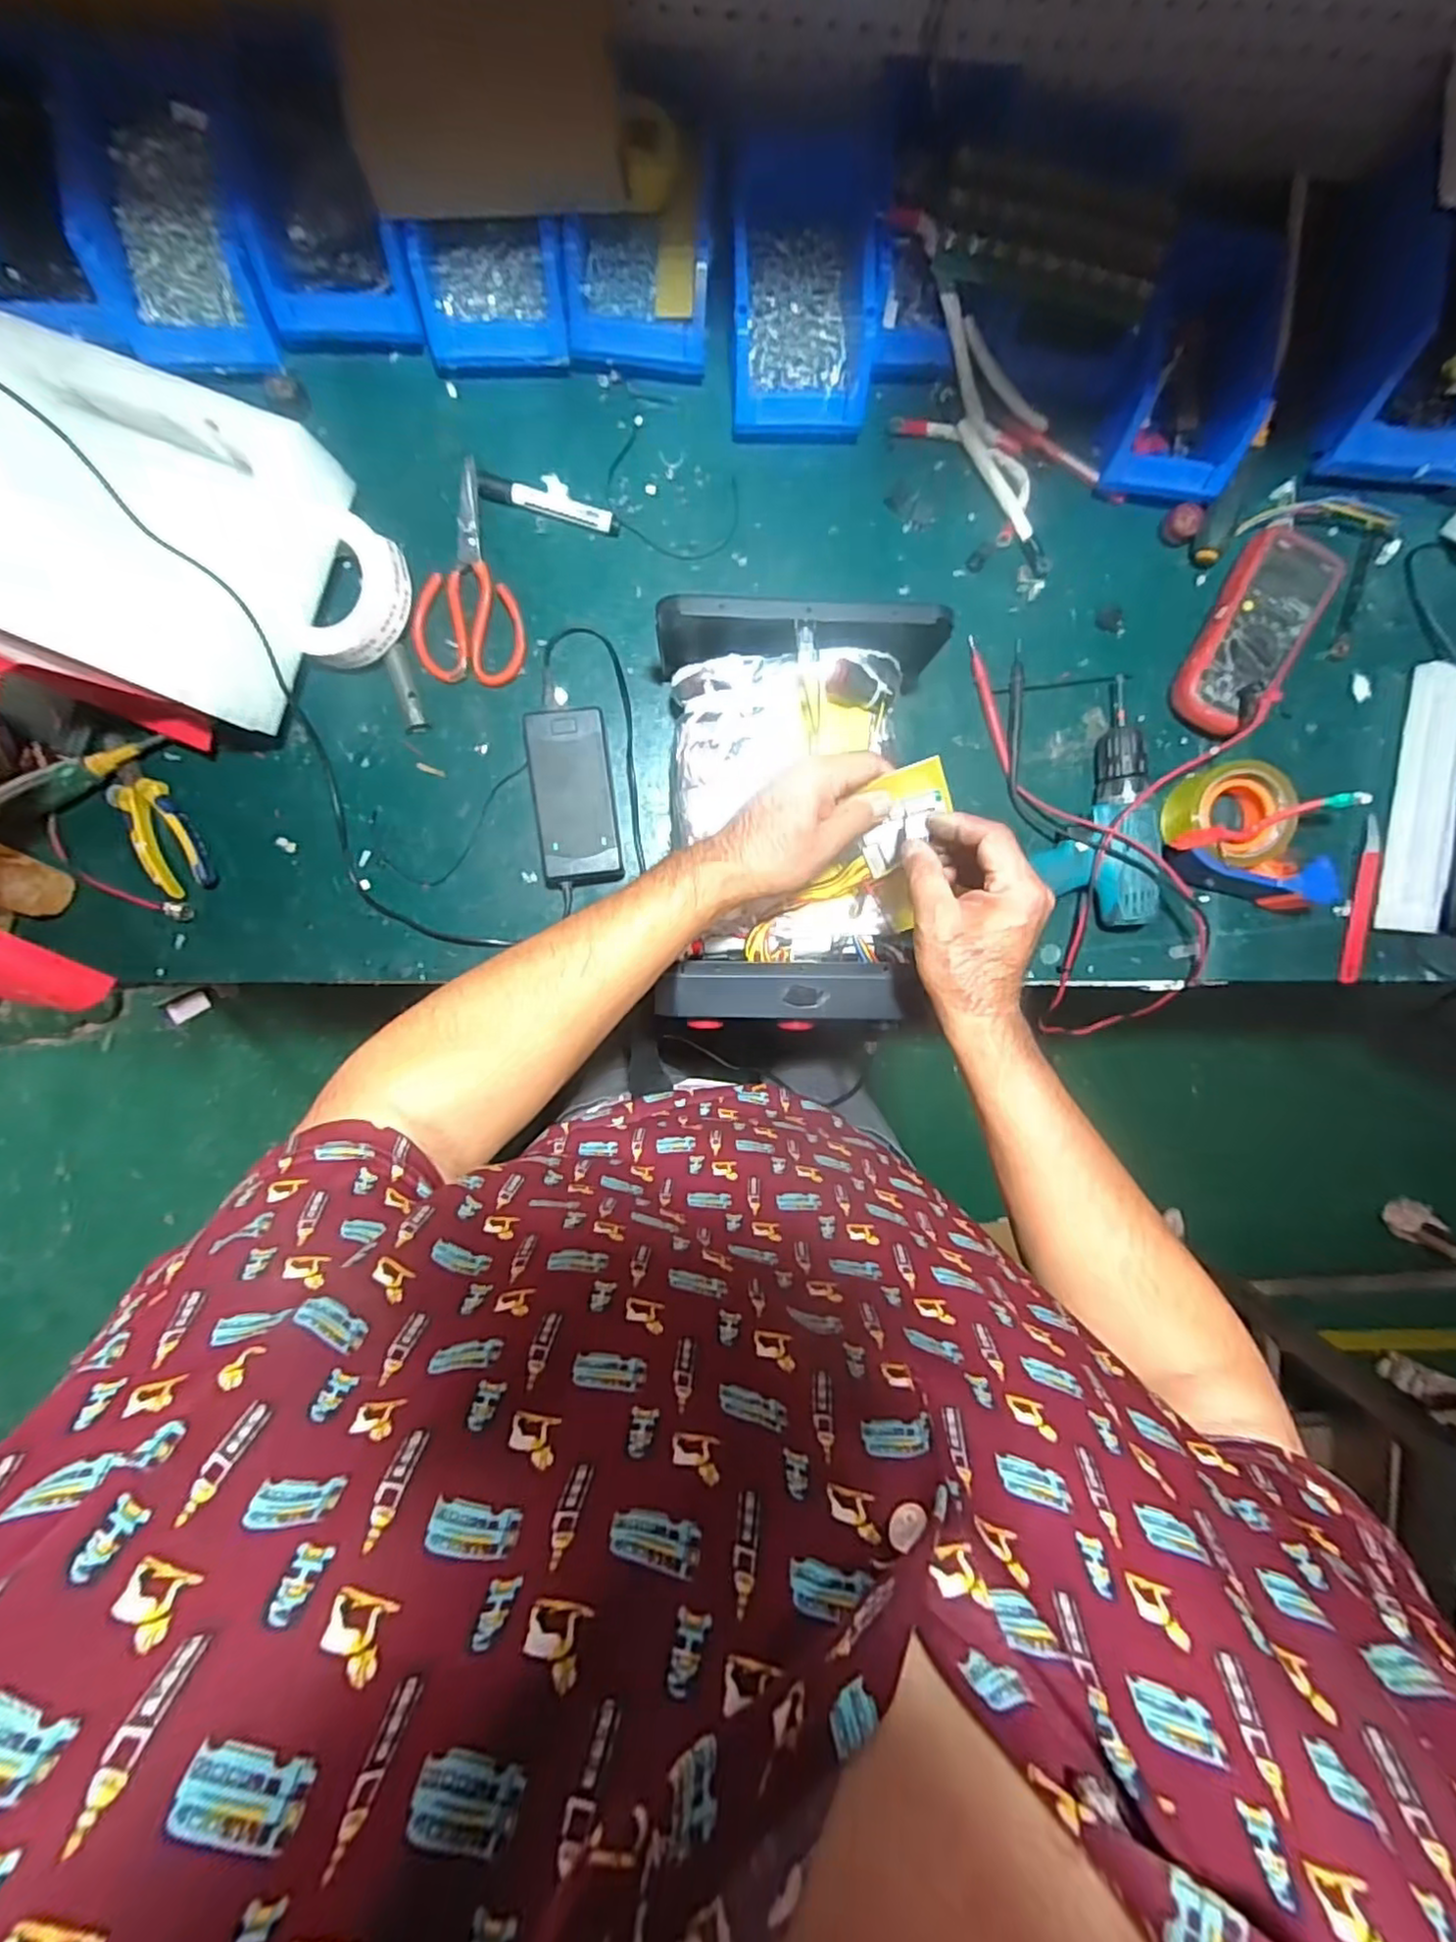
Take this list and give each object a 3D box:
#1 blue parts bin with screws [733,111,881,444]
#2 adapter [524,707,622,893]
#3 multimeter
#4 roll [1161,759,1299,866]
[{"bbox_3d":[0.062,-0.573,0.576,0.118,0.069,0.198,-1,96,-3],"label":"blue parts bin with screws"},{"bbox_3d":[-0.142,-0.157,0.634,0.077,0.051,0.154,-6,96,-3],"label":"adapter"},{"bbox_3d":[0.492,-0.311,0.645,0.088,0.045,0.179,26,94,-6],"label":"multimeter"},{"bbox_3d":[0.476,-0.152,0.657,0.104,0.055,0.093,7,95,-4],"label":"roll"}]

